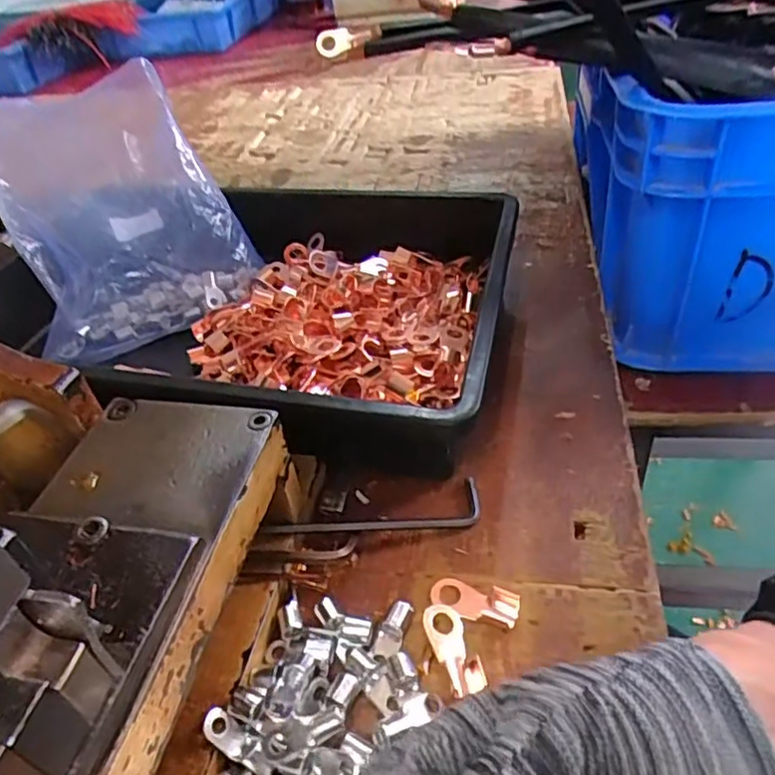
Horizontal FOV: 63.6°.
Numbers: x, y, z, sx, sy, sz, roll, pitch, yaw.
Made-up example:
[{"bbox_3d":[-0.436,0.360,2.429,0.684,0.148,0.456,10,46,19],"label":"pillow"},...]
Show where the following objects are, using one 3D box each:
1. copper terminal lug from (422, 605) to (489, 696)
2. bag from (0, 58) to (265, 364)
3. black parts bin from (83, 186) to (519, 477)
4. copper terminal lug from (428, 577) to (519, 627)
[{"bbox_3d":[0.029,0.114,0.276,0.017,0.005,0.040,-16,42,-12],"label":"copper terminal lug"},{"bbox_3d":[-0.224,-0.151,0.503,0.164,0.143,0.213,-24,45,-20],"label":"bag"},{"bbox_3d":[-0.040,-0.056,0.433,0.237,0.062,0.259,6,43,13],"label":"black parts bin"},{"bbox_3d":[0.040,0.098,0.291,0.041,0.008,0.016,12,44,19],"label":"copper terminal lug"}]

